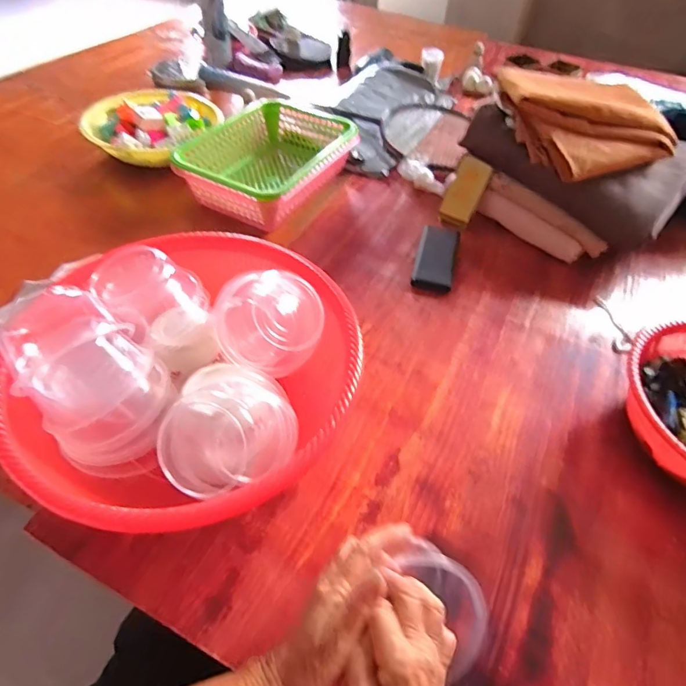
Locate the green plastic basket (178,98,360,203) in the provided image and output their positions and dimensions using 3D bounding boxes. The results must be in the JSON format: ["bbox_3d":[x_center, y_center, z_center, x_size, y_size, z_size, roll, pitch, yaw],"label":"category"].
[{"bbox_3d":[-0.128,-0.327,0.815,0.214,0.093,0.313,26,54,17],"label":"green plastic basket"}]

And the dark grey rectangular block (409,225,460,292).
[{"bbox_3d":[0.152,-0.138,0.725,0.062,0.019,0.141,14,51,8],"label":"dark grey rectangular block"}]

